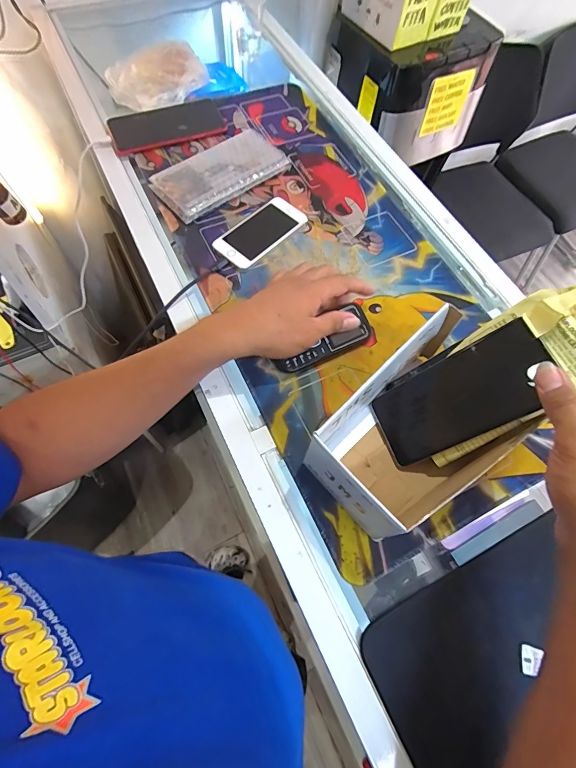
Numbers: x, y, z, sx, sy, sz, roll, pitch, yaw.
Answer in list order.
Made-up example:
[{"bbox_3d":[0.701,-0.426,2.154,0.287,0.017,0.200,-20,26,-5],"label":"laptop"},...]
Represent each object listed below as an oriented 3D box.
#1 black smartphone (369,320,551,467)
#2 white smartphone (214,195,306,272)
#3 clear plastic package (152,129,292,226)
[{"bbox_3d":[0.149,0.014,0.340,0.004,0.151,0.073,8,55,-49],"label":"black smartphone"},{"bbox_3d":[-0.035,-0.192,0.476,0.060,0.009,0.122,41,70,14],"label":"white smartphone"},{"bbox_3d":[-0.089,-0.285,0.506,0.175,0.018,0.084,-39,73,-18],"label":"clear plastic package"}]

